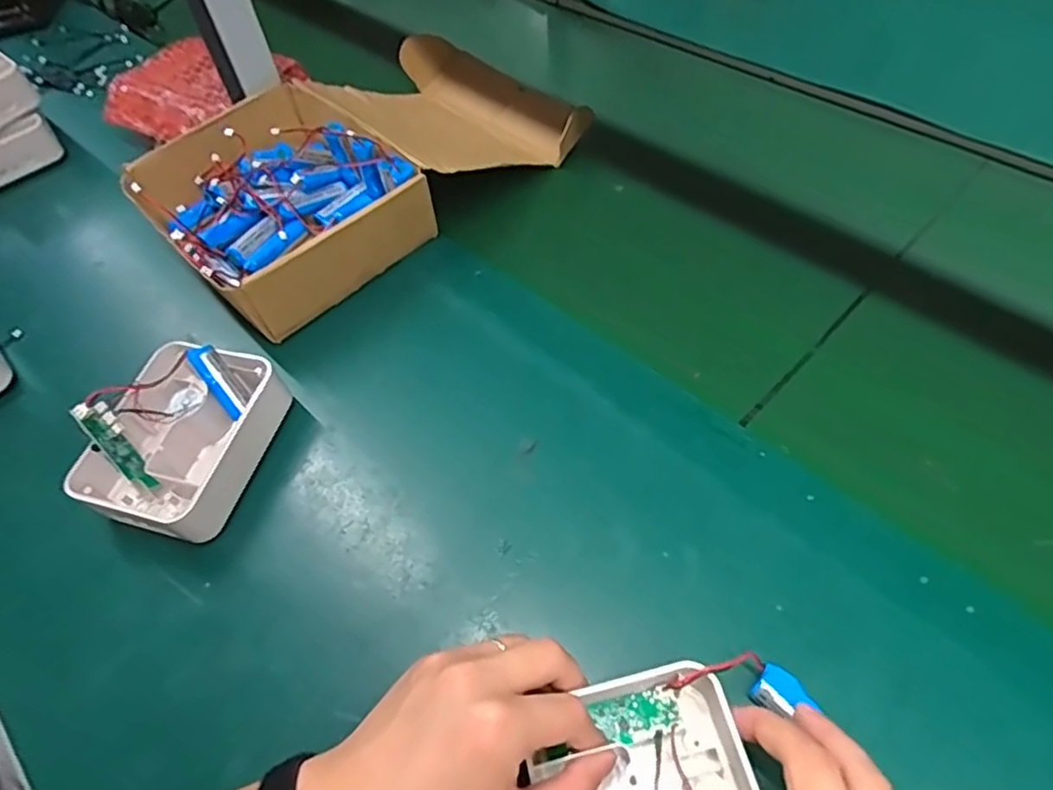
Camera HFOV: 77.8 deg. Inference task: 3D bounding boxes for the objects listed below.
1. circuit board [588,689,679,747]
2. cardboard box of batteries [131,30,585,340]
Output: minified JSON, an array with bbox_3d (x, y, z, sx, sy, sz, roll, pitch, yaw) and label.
[{"bbox_3d":[0.056,0.163,0.330,0.042,0.010,0.021,-10,54,-5],"label":"circuit board"},{"bbox_3d":[-0.145,-0.229,0.621,0.389,0.090,0.235,-39,61,-23],"label":"cardboard box of batteries"}]

